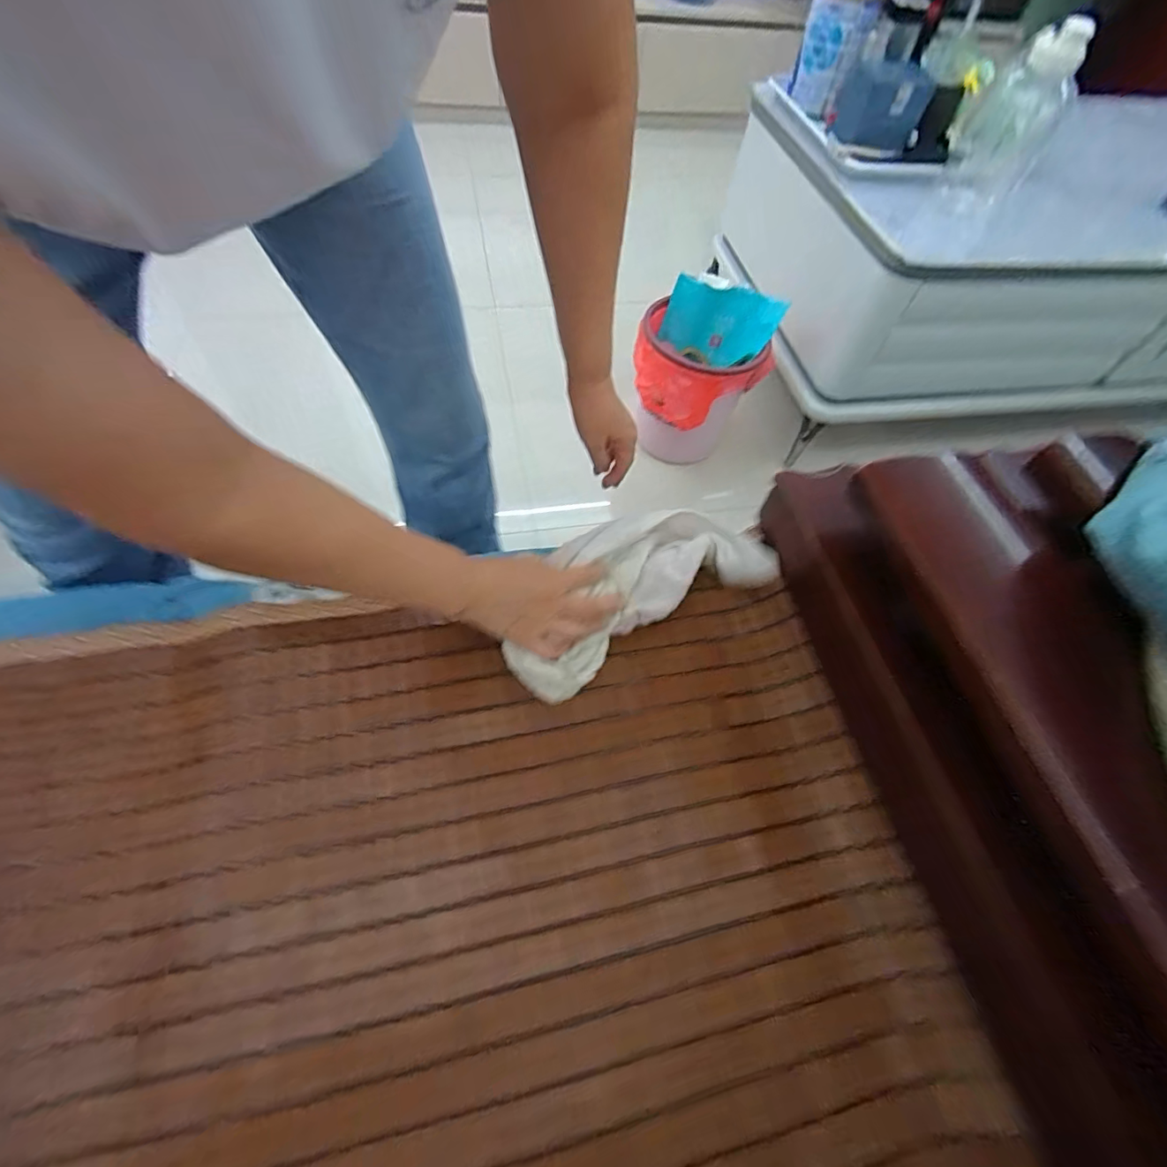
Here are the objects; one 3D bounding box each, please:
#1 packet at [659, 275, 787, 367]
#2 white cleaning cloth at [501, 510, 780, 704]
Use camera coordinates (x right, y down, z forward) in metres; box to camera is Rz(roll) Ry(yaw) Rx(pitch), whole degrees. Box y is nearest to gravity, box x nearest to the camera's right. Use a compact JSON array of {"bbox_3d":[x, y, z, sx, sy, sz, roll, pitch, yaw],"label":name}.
[{"bbox_3d":[0.292,-0.572,1.116,0.240,0.151,0.029,34,33,21],"label":"packet"},{"bbox_3d":[0.053,0.006,0.533,0.297,0.053,0.143,-33,69,-22],"label":"white cleaning cloth"}]

